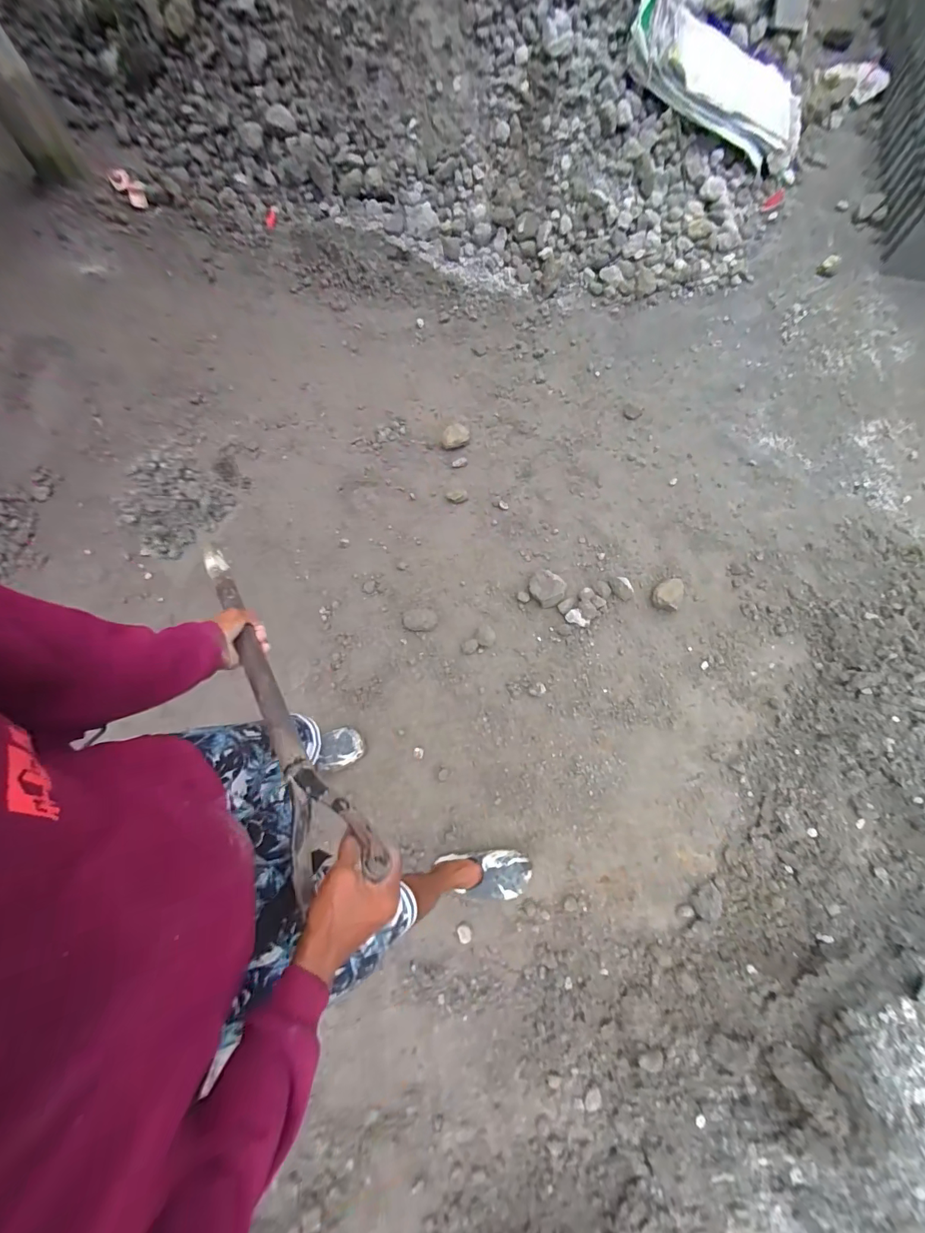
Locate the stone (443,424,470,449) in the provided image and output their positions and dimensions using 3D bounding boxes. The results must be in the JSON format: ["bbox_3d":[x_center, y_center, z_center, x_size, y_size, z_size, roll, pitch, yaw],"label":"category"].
[{"bbox_3d":[-0.026,-0.697,1.607,0.102,0.048,0.068,-13,73,-4],"label":"stone"}]

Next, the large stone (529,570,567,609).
[{"bbox_3d":[0.278,-0.092,1.369,0.126,0.043,0.114,40,74,13],"label":"large stone"}]

